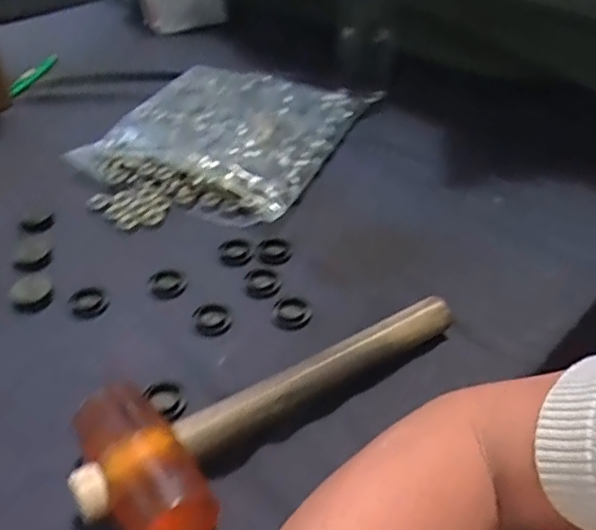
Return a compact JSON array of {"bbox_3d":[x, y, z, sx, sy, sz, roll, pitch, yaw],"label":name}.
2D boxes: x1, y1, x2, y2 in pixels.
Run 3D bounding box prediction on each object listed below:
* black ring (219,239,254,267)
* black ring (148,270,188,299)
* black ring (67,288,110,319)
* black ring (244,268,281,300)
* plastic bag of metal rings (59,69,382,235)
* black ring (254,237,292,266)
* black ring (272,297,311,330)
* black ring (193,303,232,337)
[{"bbox_3d":[-0.058,-0.012,0.596,0.030,0.007,0.037,-4,41,-8],"label":"black ring"},{"bbox_3d":[-0.116,0.017,0.567,0.033,0.007,0.032,2,40,-1],"label":"black ring"},{"bbox_3d":[-0.180,0.032,0.547,0.031,0.008,0.031,2,40,-1],"label":"black ring"},{"bbox_3d":[-0.032,0.016,0.566,0.032,0.004,0.039,-2,41,-6],"label":"black ring"},{"bbox_3d":[-0.089,-0.151,0.719,0.244,0.035,0.306,17,43,16],"label":"plastic bag of metal rings"},{"bbox_3d":[-0.023,-0.014,0.595,0.033,0.008,0.033,2,40,-1],"label":"black ring"},{"bbox_3d":[-0.005,0.041,0.538,0.032,0.009,0.031,6,41,3],"label":"black ring"},{"bbox_3d":[-0.072,0.044,0.532,0.030,0.010,0.034,-5,41,-9],"label":"black ring"}]

